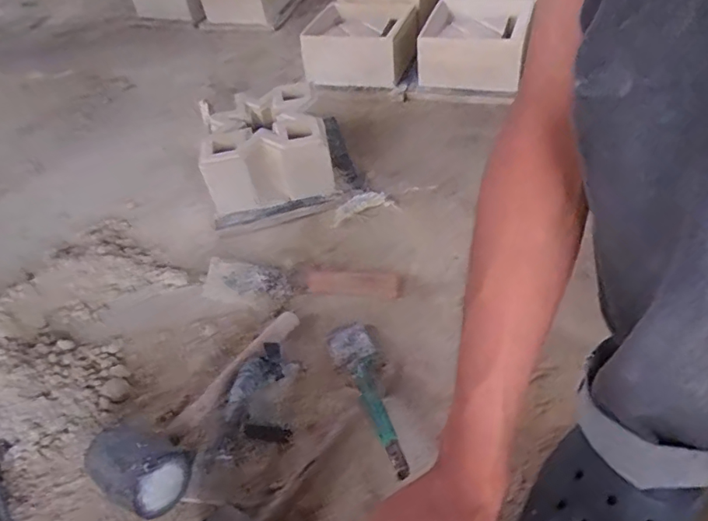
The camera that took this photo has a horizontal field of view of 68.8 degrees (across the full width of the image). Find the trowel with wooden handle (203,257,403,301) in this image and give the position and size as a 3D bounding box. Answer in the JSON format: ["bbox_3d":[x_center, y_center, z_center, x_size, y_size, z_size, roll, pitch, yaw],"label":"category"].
[{"bbox_3d":[-0.070,0.020,0.729,0.268,0.041,0.080,-5,45,2],"label":"trowel with wooden handle"}]

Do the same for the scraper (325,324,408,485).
[{"bbox_3d":[0.017,0.150,0.583,0.053,0.034,0.247,-15,27,-8],"label":"scraper"}]

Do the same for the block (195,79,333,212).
[{"bbox_3d":[-0.152,-0.193,0.899,0.201,0.124,0.211,-12,45,-5],"label":"block"}]

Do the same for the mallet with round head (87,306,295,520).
[{"bbox_3d":[-0.174,0.158,0.605,0.120,0.062,0.291,16,33,22],"label":"mallet with round head"}]

